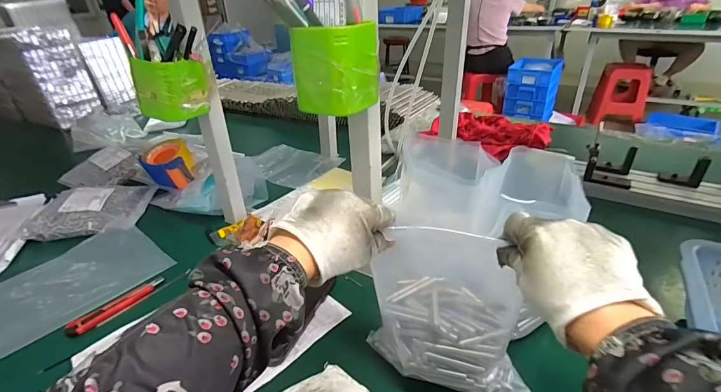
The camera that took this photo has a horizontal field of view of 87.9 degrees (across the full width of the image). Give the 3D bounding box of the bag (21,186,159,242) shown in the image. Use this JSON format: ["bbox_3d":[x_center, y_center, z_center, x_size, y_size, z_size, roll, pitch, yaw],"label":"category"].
[{"bbox_3d":[-0.545,0.018,0.757,0.195,0.033,0.187,-9,31,-11],"label":"bag"}]

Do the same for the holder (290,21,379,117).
[{"bbox_3d":[-0.023,-0.130,0.379,0.066,0.078,0.066,15,35,27],"label":"holder"}]

